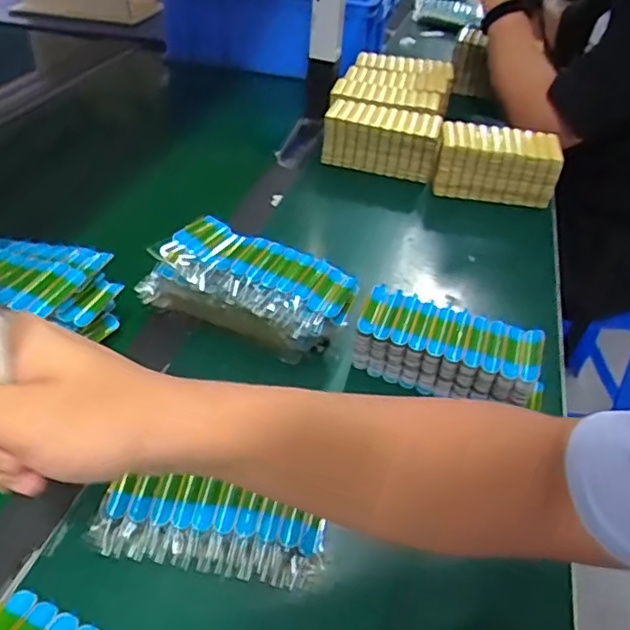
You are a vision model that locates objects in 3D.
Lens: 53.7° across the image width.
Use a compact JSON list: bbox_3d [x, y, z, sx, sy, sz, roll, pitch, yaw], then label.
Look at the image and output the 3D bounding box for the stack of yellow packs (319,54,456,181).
[{"bbox_3d":[0.115,-0.312,0.948,0.166,0.086,0.245,12,40,8],"label":"stack of yellow packs"}]

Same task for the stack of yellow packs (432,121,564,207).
[{"bbox_3d":[0.249,-0.209,0.850,0.162,0.086,0.087,9,39,5],"label":"stack of yellow packs"}]

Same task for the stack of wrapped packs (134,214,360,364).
[{"bbox_3d":[-0.062,-0.024,0.576,0.191,0.071,0.095,18,41,15],"label":"stack of wrapped packs"}]

